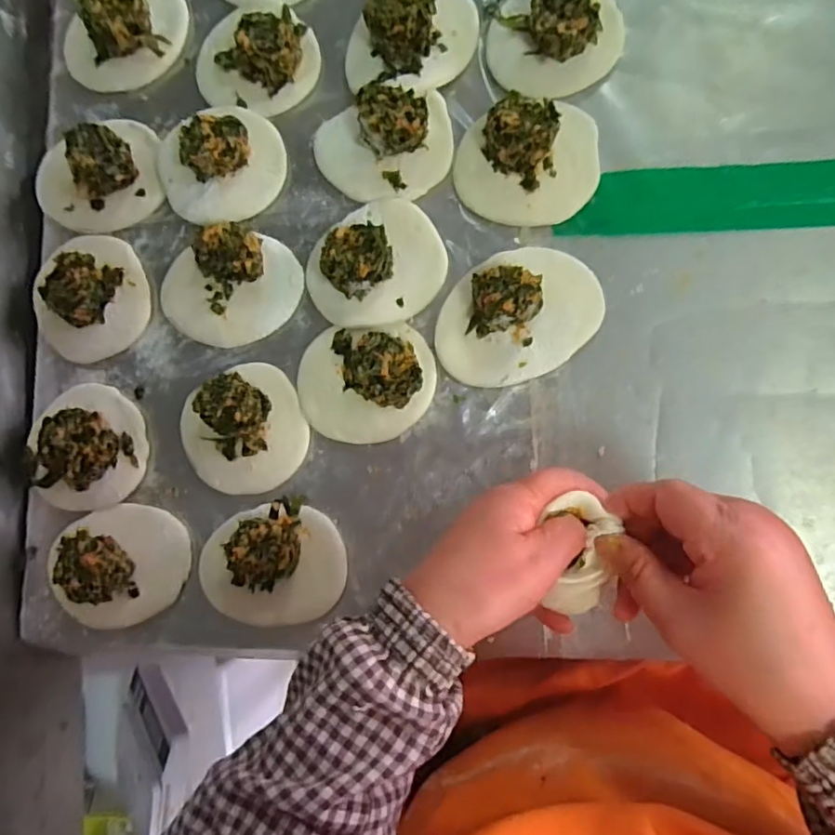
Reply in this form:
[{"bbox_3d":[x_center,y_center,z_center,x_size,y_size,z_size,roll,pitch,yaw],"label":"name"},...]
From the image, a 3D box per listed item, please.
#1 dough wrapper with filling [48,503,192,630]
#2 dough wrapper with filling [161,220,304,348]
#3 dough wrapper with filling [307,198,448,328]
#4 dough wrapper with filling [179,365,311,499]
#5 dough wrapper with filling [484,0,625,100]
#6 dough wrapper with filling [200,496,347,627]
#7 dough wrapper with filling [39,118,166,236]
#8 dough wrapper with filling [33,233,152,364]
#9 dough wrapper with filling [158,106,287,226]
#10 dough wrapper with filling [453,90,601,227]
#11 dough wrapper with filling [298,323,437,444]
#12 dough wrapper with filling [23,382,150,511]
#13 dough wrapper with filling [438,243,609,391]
[{"bbox_3d":[-0.204,0.100,0.388,0.092,0.032,0.078,-12,84,6],"label":"dough wrapper with filling"},{"bbox_3d":[-0.134,-0.089,0.398,0.101,0.029,0.073,-10,85,6],"label":"dough wrapper with filling"},{"bbox_3d":[-0.028,-0.102,0.385,0.091,0.029,0.080,-38,82,3],"label":"dough wrapper with filling"},{"bbox_3d":[-0.117,0.010,0.385,0.082,0.032,0.080,-1,86,7],"label":"dough wrapper with filling"},{"bbox_3d":[0.090,-0.256,0.383,0.087,0.033,0.078,3,86,7],"label":"dough wrapper with filling"},{"bbox_3d":[-0.097,0.097,0.374,0.093,0.030,0.078,-23,83,5],"label":"dough wrapper with filling"},{"bbox_3d":[-0.234,-0.174,0.423,0.096,0.025,0.074,-25,83,5],"label":"dough wrapper with filling"},{"bbox_3d":[-0.234,-0.082,0.412,0.078,0.025,0.088,44,92,8],"label":"dough wrapper with filling"},{"bbox_3d":[-0.142,-0.181,0.410,0.088,0.028,0.081,-1,86,7],"label":"dough wrapper with filling"},{"bbox_3d":[0.071,-0.167,0.377,0.091,0.028,0.076,-1,86,7],"label":"dough wrapper with filling"},{"bbox_3d":[-0.037,-0.024,0.379,0.091,0.028,0.076,-3,85,7],"label":"dough wrapper with filling"},{"bbox_3d":[-0.239,0.019,0.396,0.093,0.038,0.085,5,86,7],"label":"dough wrapper with filling"},{"bbox_3d":[0.064,-0.068,0.369,0.107,0.032,0.082,-16,84,6],"label":"dough wrapper with filling"}]

